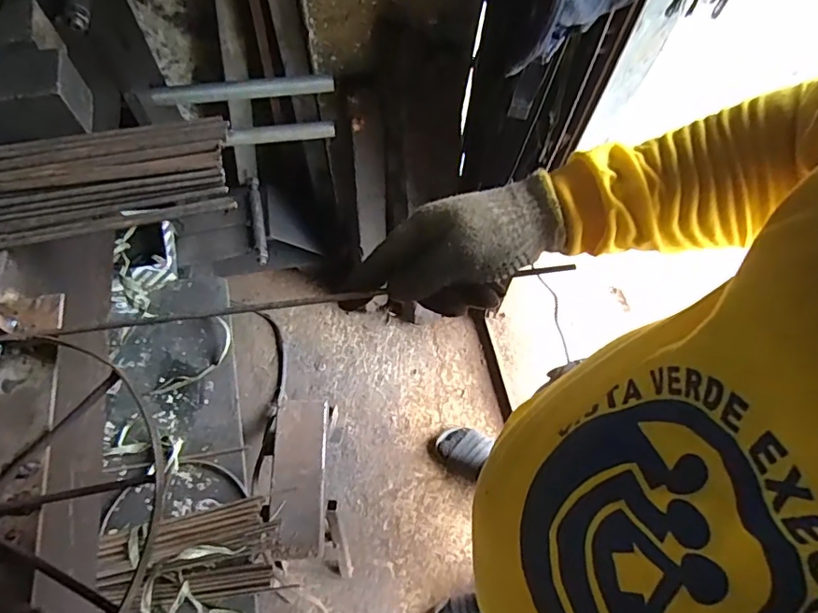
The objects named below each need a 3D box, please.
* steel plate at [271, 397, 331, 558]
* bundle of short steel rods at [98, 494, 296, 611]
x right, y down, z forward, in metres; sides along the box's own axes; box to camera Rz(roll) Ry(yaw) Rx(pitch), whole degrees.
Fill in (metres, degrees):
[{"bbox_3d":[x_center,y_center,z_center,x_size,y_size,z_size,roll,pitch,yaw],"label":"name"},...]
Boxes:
[{"bbox_3d":[-0.209,0.317,0.993,0.102,0.036,0.277,0,68,-2],"label":"steel plate"},{"bbox_3d":[-0.336,0.388,0.808,0.264,0.034,0.133,-8,68,-6],"label":"bundle of short steel rods"}]

